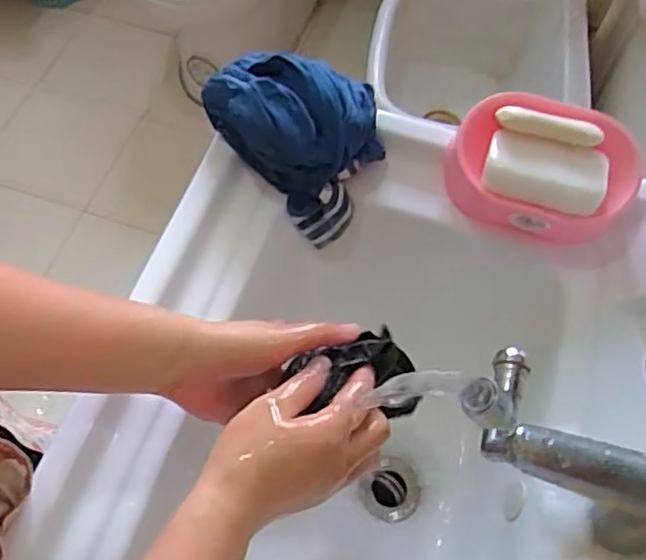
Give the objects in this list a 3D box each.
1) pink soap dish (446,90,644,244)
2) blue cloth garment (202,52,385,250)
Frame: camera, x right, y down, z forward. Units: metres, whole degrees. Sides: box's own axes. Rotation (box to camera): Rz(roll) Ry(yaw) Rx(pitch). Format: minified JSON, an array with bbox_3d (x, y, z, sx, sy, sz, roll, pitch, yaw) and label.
[{"bbox_3d":[0.190,-0.093,0.568,0.152,0.094,0.089,12,62,4],"label":"pink soap dish"},{"bbox_3d":[-0.026,-0.133,0.589,0.148,0.122,0.105,28,64,12],"label":"blue cloth garment"}]

